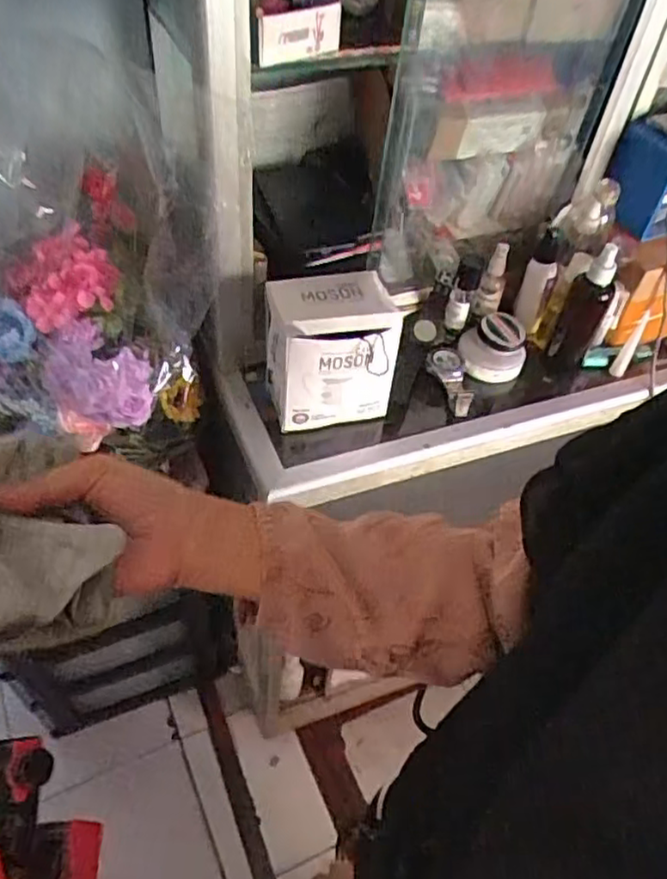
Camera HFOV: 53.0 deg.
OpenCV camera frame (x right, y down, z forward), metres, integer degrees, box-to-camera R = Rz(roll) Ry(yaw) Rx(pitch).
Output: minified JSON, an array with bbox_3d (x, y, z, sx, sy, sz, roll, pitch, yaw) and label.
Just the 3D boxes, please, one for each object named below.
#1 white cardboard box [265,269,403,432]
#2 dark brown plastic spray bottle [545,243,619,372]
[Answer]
[{"bbox_3d":[-0.004,-0.089,0.722,0.133,0.156,0.093,-7,51,-11],"label":"white cardboard box"},{"bbox_3d":[0.304,-0.156,0.809,0.049,0.168,0.049,24,52,14],"label":"dark brown plastic spray bottle"}]

